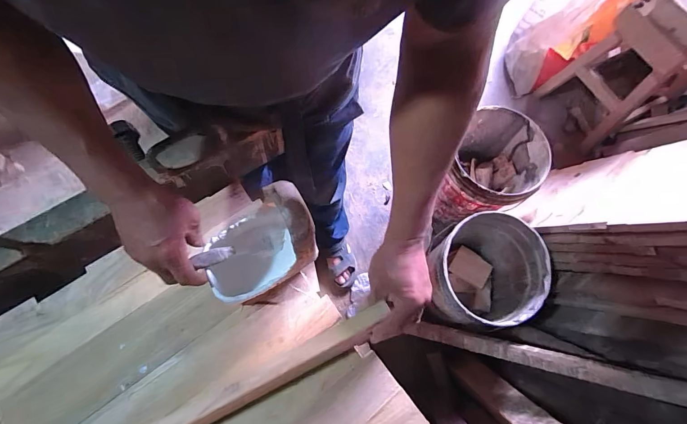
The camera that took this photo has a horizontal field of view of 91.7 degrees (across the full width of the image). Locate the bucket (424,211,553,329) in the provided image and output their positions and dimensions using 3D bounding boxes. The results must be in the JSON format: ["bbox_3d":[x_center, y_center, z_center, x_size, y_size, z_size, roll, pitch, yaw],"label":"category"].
[{"bbox_3d":[0.416,0.189,1.033,0.279,0.291,0.294,1,71,-2],"label":"bucket"}]

